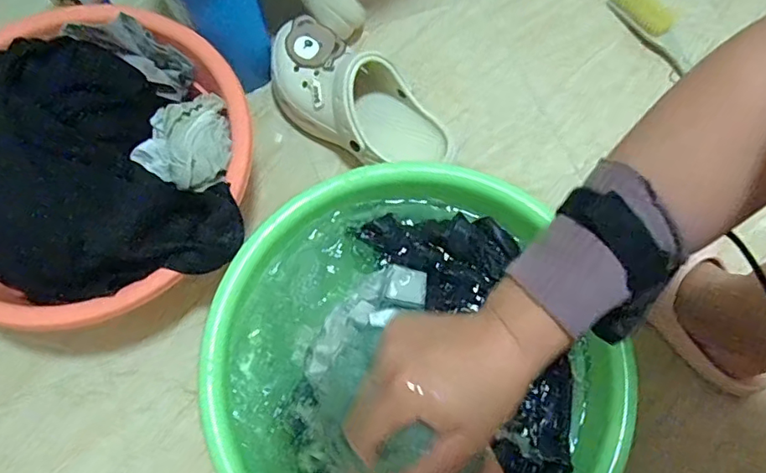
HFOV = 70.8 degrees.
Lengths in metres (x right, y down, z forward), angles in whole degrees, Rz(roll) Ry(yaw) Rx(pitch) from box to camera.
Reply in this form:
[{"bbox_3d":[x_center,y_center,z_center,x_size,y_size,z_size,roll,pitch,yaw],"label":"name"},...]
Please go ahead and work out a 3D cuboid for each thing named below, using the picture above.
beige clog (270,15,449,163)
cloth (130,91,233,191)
[{"bbox_3d":[-0.033,-0.157,0.635,0.234,0.090,0.104,37,74,12],"label":"beige clog"},{"bbox_3d":[-0.202,-0.094,0.542,0.092,0.032,0.100,-13,71,-5],"label":"cloth"}]

